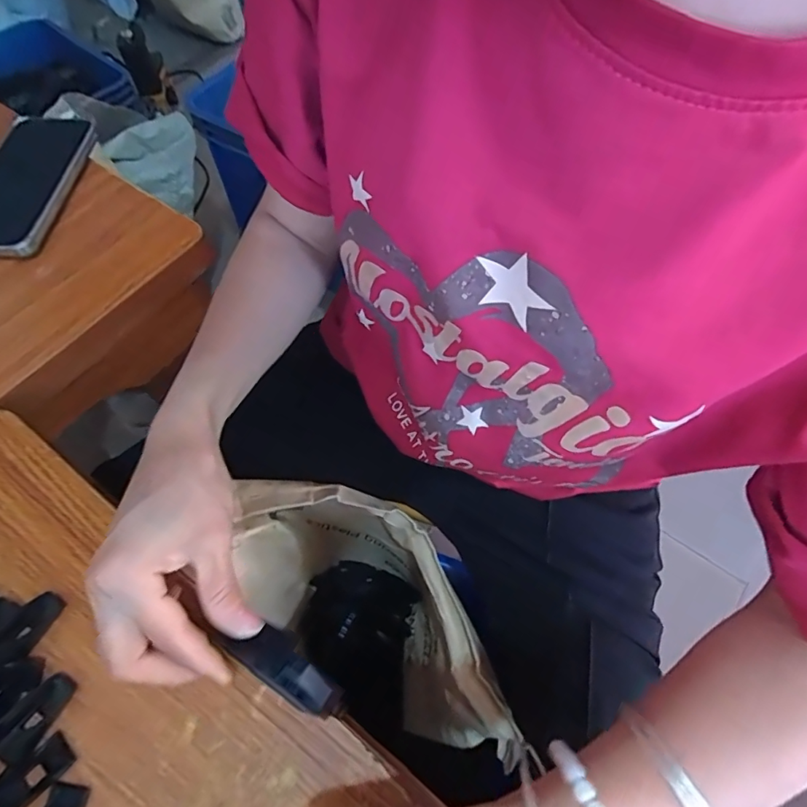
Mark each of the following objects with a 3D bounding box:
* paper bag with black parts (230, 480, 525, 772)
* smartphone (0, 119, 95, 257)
[{"bbox_3d":[-0.032,0.233,0.493,0.168,0.246,0.276,-23,64,-13],"label":"paper bag with black parts"},{"bbox_3d":[-0.341,-0.198,0.428,0.082,0.013,0.154,6,66,3],"label":"smartphone"}]

